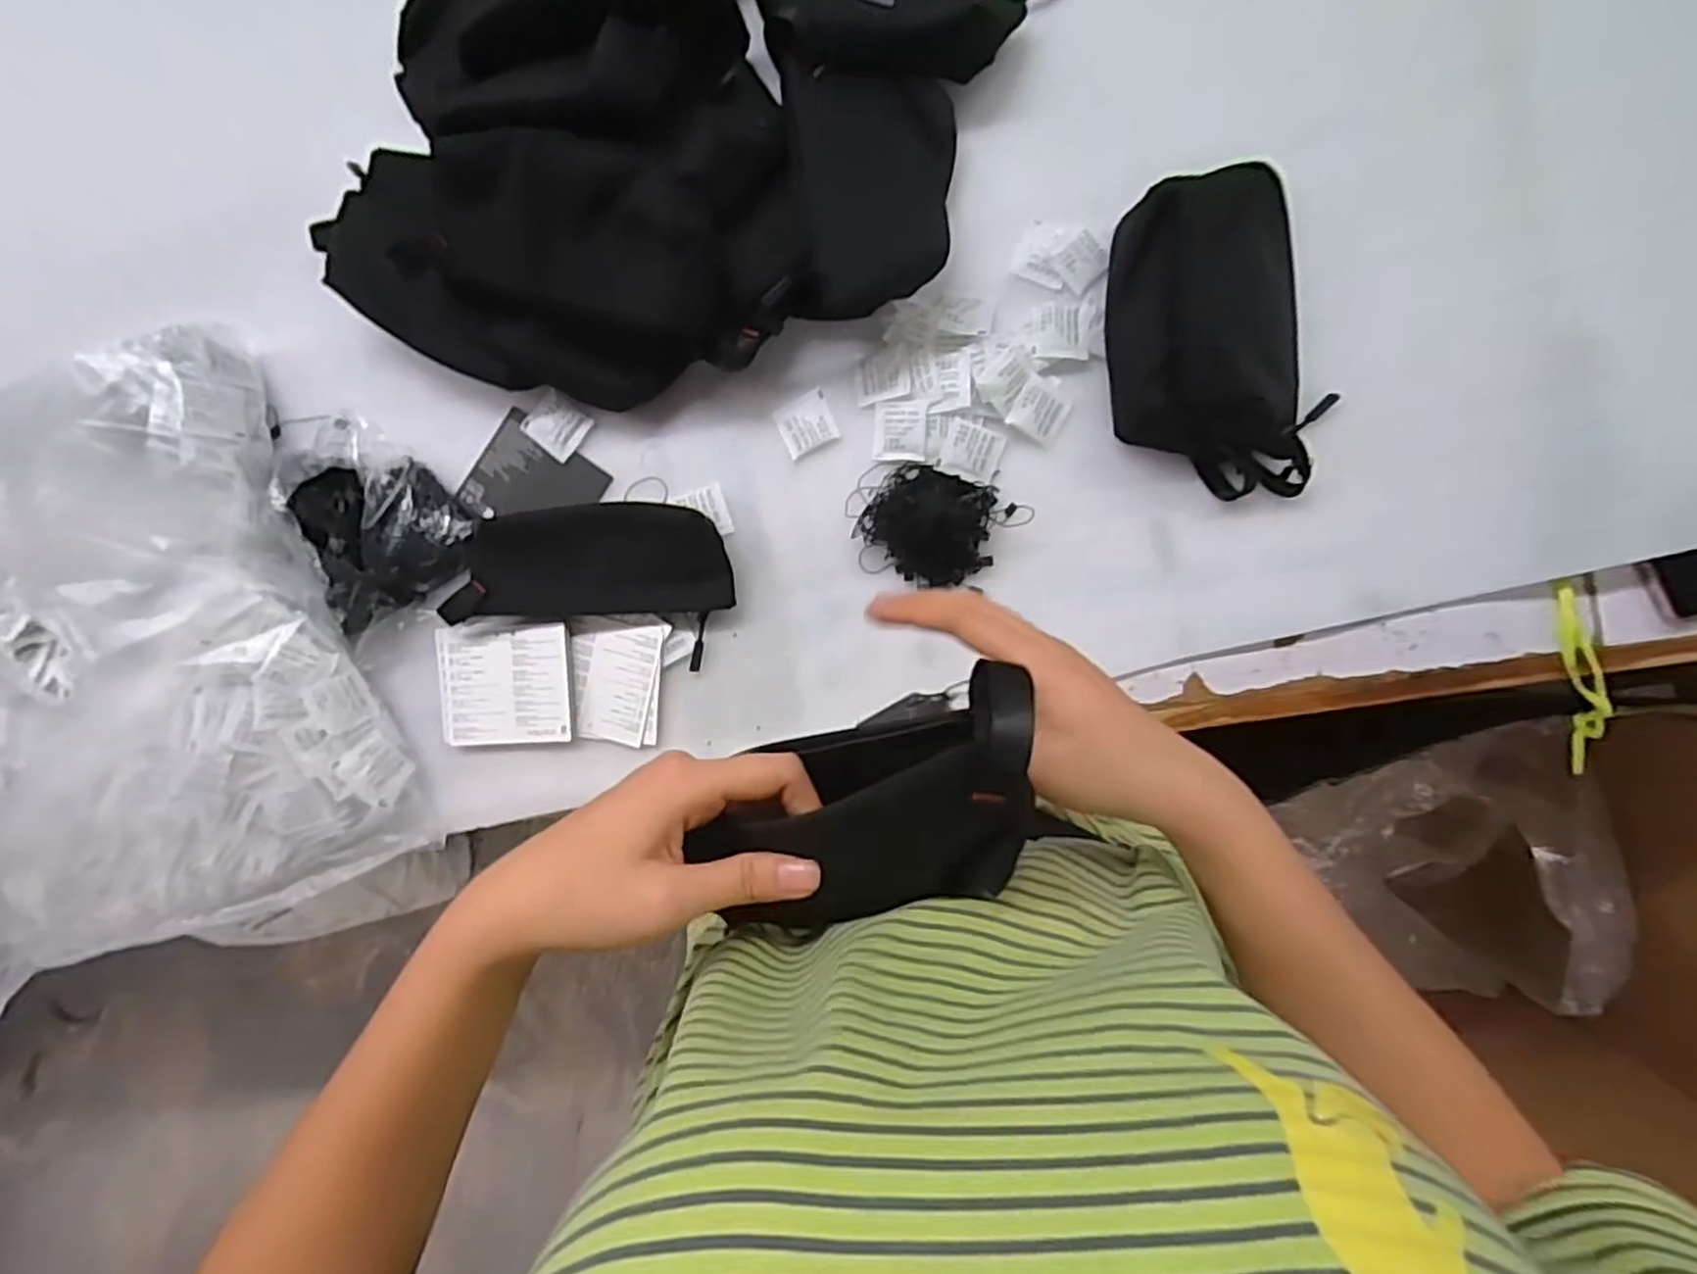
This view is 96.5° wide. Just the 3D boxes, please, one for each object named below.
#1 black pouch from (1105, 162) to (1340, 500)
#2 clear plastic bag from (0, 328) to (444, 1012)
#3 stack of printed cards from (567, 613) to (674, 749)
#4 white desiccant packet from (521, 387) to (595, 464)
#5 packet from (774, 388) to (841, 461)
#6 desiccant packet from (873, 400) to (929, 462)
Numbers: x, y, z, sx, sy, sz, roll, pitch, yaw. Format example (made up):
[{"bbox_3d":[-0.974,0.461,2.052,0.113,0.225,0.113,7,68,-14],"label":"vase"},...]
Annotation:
[{"bbox_3d":[0.250,-0.201,0.504,0.140,0.050,0.210,-6,91,6],"label":"black pouch"},{"bbox_3d":[-0.553,0.019,0.565,0.343,0.118,0.425,-21,89,6],"label":"clear plastic bag"},{"bbox_3d":[-0.177,0.031,0.574,0.074,0.009,0.096,8,92,5],"label":"stack of printed cards"},{"bbox_3d":[-0.224,-0.163,0.580,0.046,0.007,0.039,38,95,4],"label":"white desiccant packet"},{"bbox_3d":[-0.031,-0.158,0.562,0.040,0.005,0.038,-25,89,6],"label":"packet"},{"bbox_3d":[0.038,-0.149,0.551,0.038,0.008,0.042,4,92,5],"label":"desiccant packet"}]

